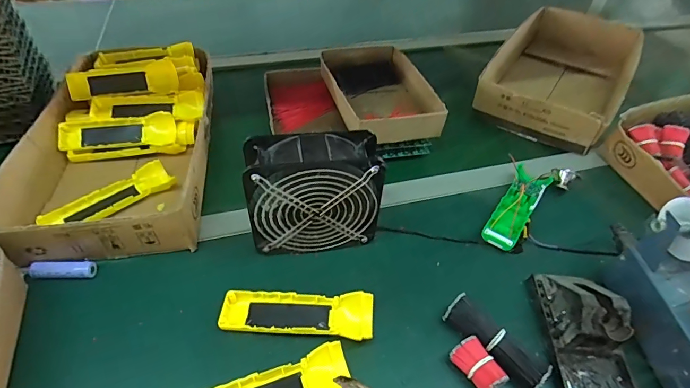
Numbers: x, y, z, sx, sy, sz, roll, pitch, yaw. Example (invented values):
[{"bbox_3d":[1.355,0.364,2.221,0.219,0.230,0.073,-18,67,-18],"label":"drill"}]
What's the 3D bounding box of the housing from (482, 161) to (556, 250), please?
[{"bbox_3d":[0.245,0.015,0.552,0.053,0.030,0.170,27,51,21],"label":"housing"}]

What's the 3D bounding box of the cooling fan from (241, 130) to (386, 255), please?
[{"bbox_3d":[-0.035,-0.002,0.456,0.145,0.139,0.057,-5,47,-7],"label":"cooling fan"}]

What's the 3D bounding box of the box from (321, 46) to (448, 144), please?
[{"bbox_3d":[0.053,-0.162,0.649,0.154,0.061,0.210,-11,48,-13],"label":"box"}]

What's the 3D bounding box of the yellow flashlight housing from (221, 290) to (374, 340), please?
[{"bbox_3d":[-0.051,0.129,0.427,0.161,0.021,0.047,4,47,1],"label":"yellow flashlight housing"}]

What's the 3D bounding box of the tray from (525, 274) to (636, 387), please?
[{"bbox_3d":[0.255,0.144,0.408,0.073,0.064,0.159,0,47,-3],"label":"tray"}]

